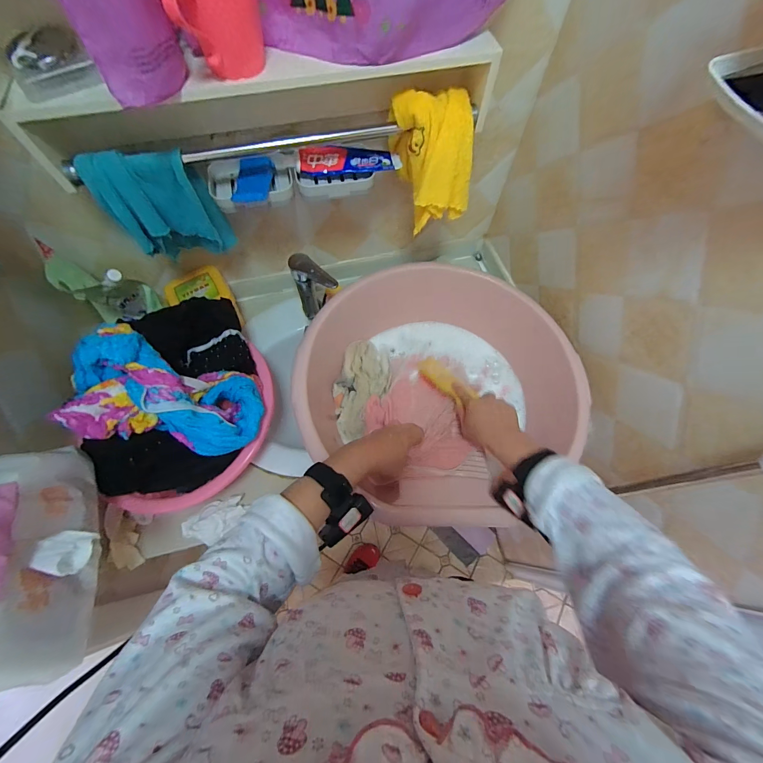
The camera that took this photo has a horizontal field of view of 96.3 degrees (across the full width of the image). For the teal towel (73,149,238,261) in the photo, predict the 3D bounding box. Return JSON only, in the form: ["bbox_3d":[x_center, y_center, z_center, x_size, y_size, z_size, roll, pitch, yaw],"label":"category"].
[{"bbox_3d":[-0.324,-0.256,0.524,0.140,0.172,0.044,-25,69,-12],"label":"teal towel"}]

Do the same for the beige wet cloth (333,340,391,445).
[{"bbox_3d":[-0.038,0.011,0.671,0.097,0.034,0.210,14,66,5],"label":"beige wet cloth"}]

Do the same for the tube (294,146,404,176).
[{"bbox_3d":[-0.053,-0.357,0.556,0.166,0.041,0.043,-8,66,-5],"label":"tube"}]

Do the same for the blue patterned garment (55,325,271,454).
[{"bbox_3d":[-0.310,0.021,0.510,0.220,0.154,0.149,7,66,2],"label":"blue patterned garment"}]

